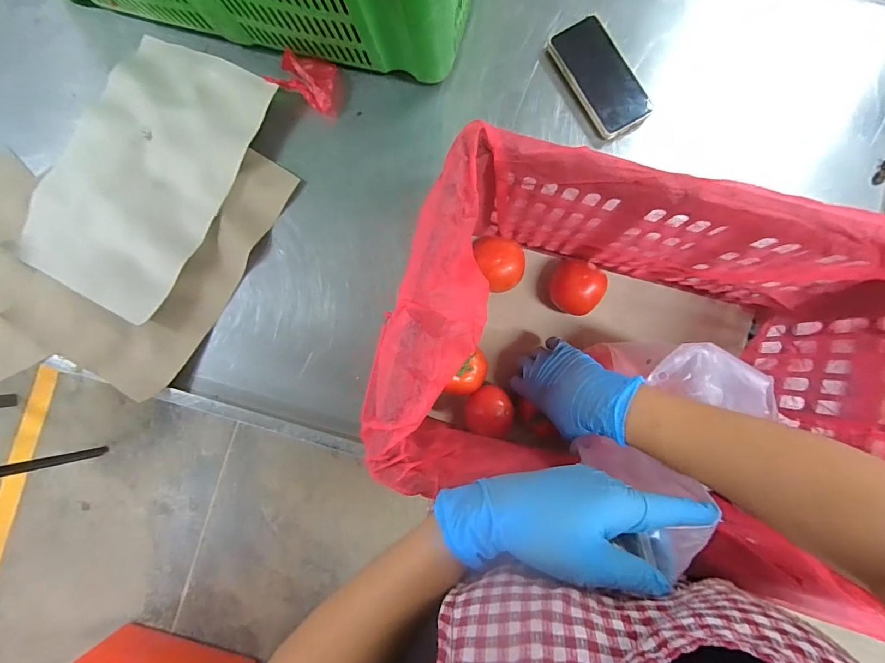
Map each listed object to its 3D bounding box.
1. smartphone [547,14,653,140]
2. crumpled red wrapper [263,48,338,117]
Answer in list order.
[{"bbox_3d":[0.212,-0.343,0.532,0.077,0.011,0.159,-28,86,0],"label":"smartphone"},{"bbox_3d":[-0.188,-0.343,0.545,0.089,0.031,0.073,3,87,2],"label":"crumpled red wrapper"}]

